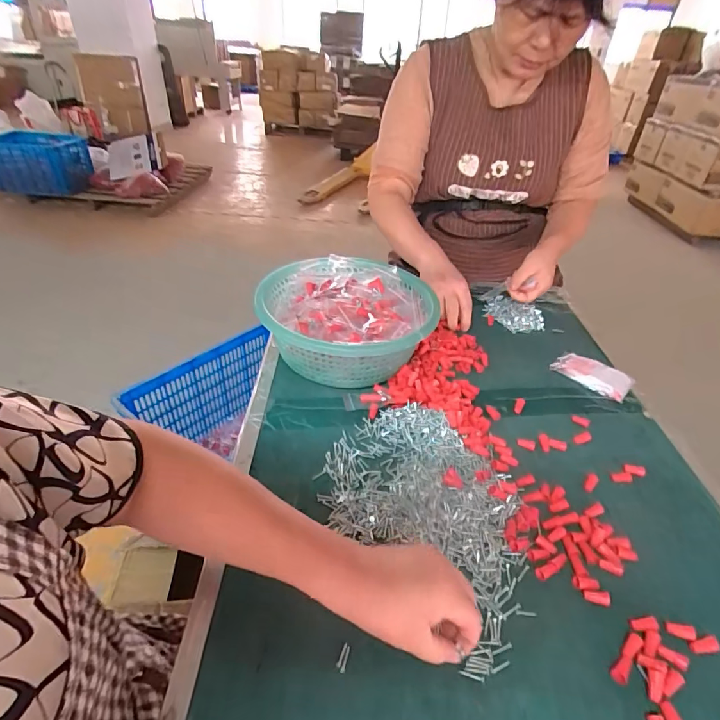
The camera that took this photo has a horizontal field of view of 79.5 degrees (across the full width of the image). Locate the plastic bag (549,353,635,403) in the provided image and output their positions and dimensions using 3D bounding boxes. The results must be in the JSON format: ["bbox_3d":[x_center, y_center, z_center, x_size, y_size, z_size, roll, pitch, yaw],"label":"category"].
[{"bbox_3d":[0.373,0.023,0.697,0.059,0.020,0.110,-28,48,-37],"label":"plastic bag"}]

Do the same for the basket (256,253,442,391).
[{"bbox_3d":[-0.020,-0.056,0.689,0.261,0.104,0.268,4,36,-1],"label":"basket"}]

